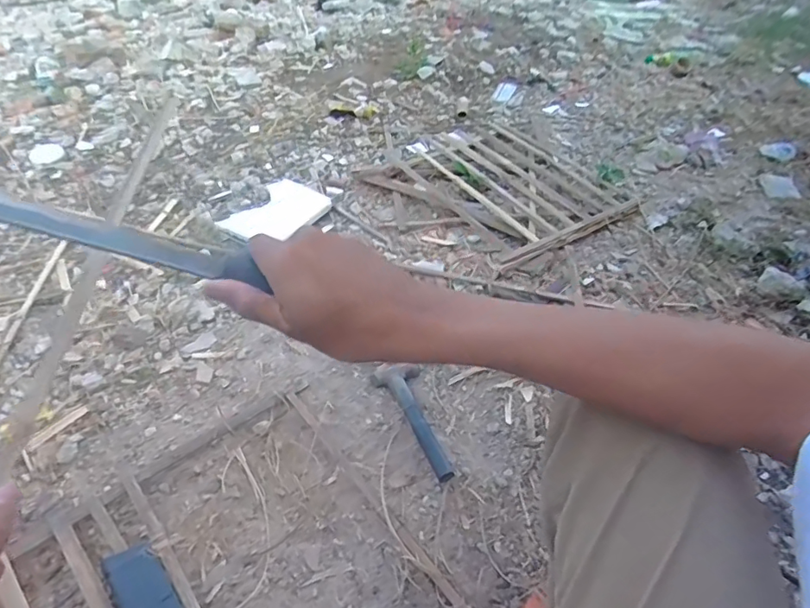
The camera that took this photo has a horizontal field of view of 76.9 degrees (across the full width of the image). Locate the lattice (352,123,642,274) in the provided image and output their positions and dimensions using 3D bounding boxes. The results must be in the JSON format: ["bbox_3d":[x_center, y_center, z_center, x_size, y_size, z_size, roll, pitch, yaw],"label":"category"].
[{"bbox_3d":[0.237,-0.315,1.312,0.479,0.038,0.552,-32,57,-30],"label":"lattice"}]

